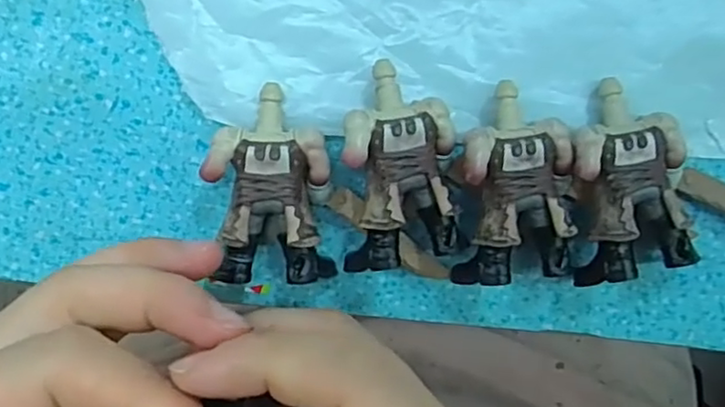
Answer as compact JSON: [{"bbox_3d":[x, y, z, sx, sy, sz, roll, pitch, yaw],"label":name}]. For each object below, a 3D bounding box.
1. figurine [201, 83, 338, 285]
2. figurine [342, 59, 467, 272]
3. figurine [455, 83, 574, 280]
[{"bbox_3d":[-0.028,-0.006,0.201,0.035,0.020,0.057,-3,98,-1],"label":"figurine"},{"bbox_3d":[0.011,-0.011,0.197,0.034,0.024,0.059,-5,98,-1],"label":"figurine"},{"bbox_3d":[0.047,-0.005,0.200,0.034,0.022,0.059,1,98,-2],"label":"figurine"}]

